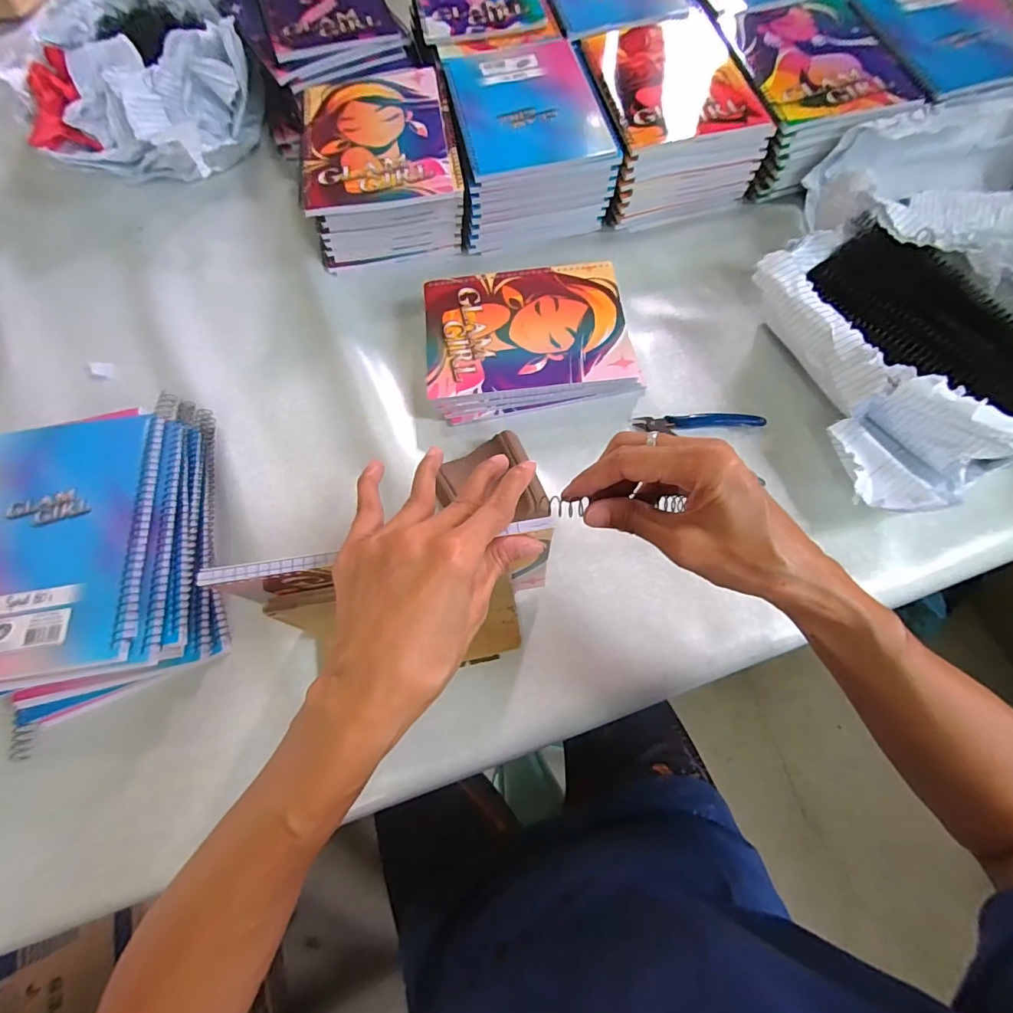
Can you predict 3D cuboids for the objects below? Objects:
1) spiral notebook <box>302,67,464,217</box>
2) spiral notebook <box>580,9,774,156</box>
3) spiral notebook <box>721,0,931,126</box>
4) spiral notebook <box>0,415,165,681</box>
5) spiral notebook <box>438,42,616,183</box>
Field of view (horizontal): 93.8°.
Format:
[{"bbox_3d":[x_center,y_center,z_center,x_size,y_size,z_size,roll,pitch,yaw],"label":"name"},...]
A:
[{"bbox_3d":[-0.136,-0.390,0.497,0.155,0.007,0.206,-9,69,-2],"label":"spiral notebook"},{"bbox_3d":[0.174,-0.468,0.515,0.151,0.013,0.196,-13,69,-3],"label":"spiral notebook"},{"bbox_3d":[0.342,-0.501,0.524,0.163,0.010,0.216,-7,69,-1],"label":"spiral notebook"},{"bbox_3d":[-0.350,0.027,0.354,0.157,0.017,0.191,-9,69,-2],"label":"spiral notebook"},{"bbox_3d":[0.020,-0.434,0.509,0.146,0.009,0.197,-11,69,-3],"label":"spiral notebook"}]

